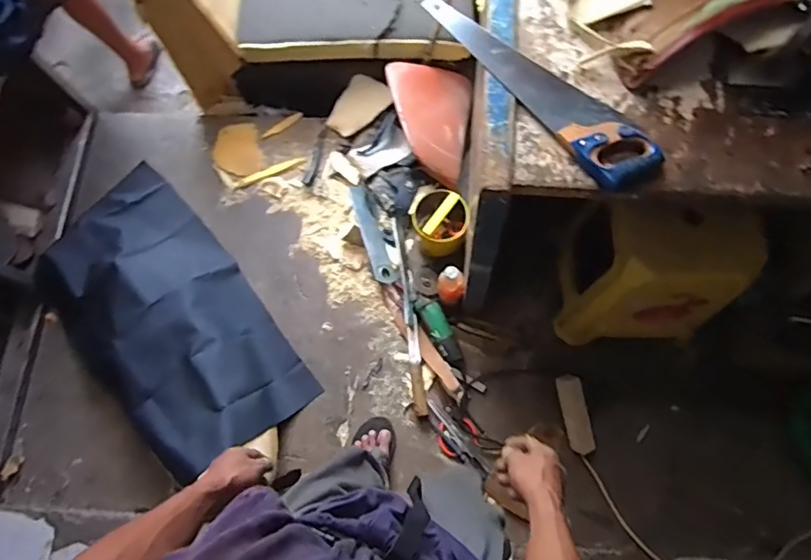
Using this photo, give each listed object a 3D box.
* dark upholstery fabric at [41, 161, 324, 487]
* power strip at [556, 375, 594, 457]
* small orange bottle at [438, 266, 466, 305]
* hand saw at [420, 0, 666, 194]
[{"bbox_3d":[-0.653,0.085,1.428,0.425,0.172,0.861,-40,77,-8],"label":"dark upholstery fabric"},{"bbox_3d":[0.436,0.345,1.354,0.060,0.033,0.199,-13,92,-1],"label":"power strip"},{"bbox_3d":[0.119,0.020,1.388,0.060,0.165,0.075,-25,75,-5],"label":"small orange bottle"},{"bbox_3d":[0.212,-0.337,0.878,0.117,0.041,0.496,-38,76,-8],"label":"hand saw"}]

